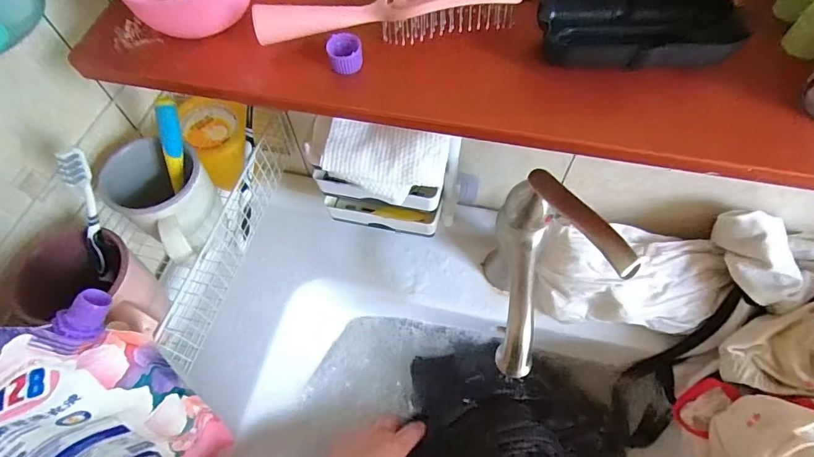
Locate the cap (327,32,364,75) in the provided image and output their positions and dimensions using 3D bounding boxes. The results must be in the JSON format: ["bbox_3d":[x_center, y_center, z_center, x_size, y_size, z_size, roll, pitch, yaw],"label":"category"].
[{"bbox_3d":[-0.038,-0.108,0.267,0.020,0.018,0.016,-9,60,-3],"label":"cap"}]

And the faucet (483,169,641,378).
[{"bbox_3d":[0.098,0.036,0.362,0.104,0.105,0.113,-34,64,-16],"label":"faucet"}]

